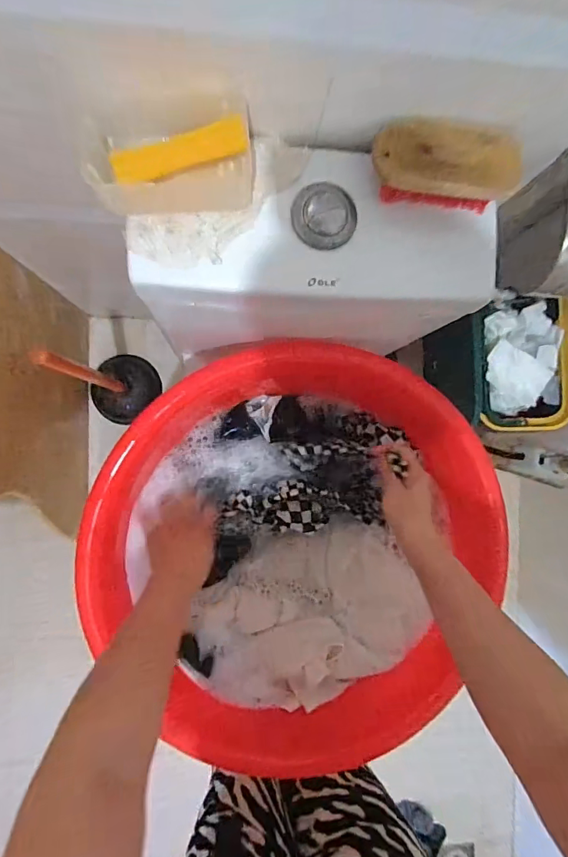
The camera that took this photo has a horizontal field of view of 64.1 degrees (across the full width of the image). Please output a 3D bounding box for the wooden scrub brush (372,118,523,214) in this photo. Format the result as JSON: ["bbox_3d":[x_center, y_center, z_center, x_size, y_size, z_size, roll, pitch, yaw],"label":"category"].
[{"bbox_3d":[0.138,-0.229,0.397,0.130,0.039,0.064,3,91,-5],"label":"wooden scrub brush"}]

